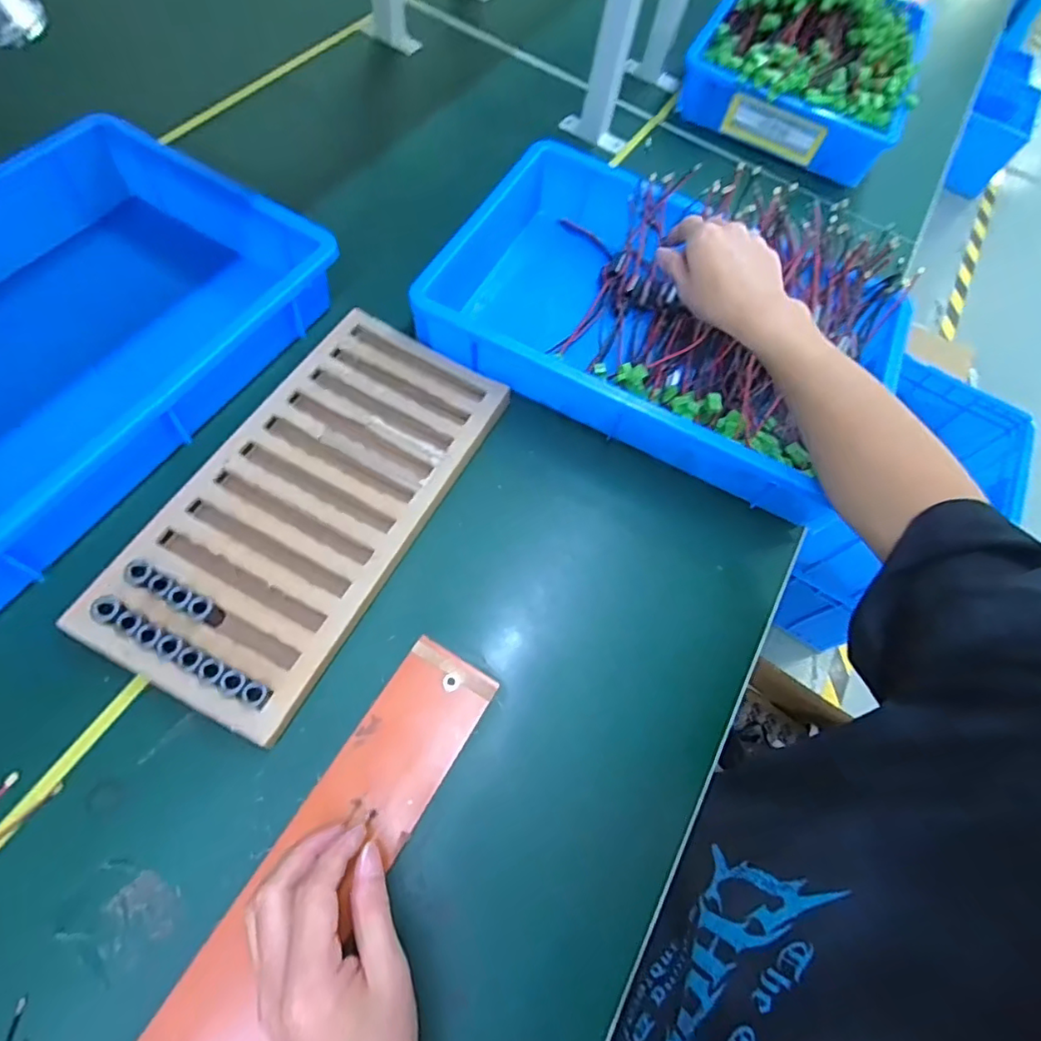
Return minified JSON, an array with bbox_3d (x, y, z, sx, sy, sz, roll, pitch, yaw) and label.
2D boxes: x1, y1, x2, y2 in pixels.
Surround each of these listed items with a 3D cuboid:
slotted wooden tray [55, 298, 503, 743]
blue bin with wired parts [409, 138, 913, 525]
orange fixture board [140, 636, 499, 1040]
[{"bbox_3d":[-0.172,-0.027,0.482,0.177,0.031,0.358,26,65,11],"label":"slotted wooden tray"},{"bbox_3d":[0.152,-0.209,0.585,0.416,0.094,0.292,25,65,11],"label":"blue bin with wired parts"},{"bbox_3d":[-0.132,0.234,0.374,0.071,0.013,0.338,29,63,13],"label":"orange fixture board"}]

